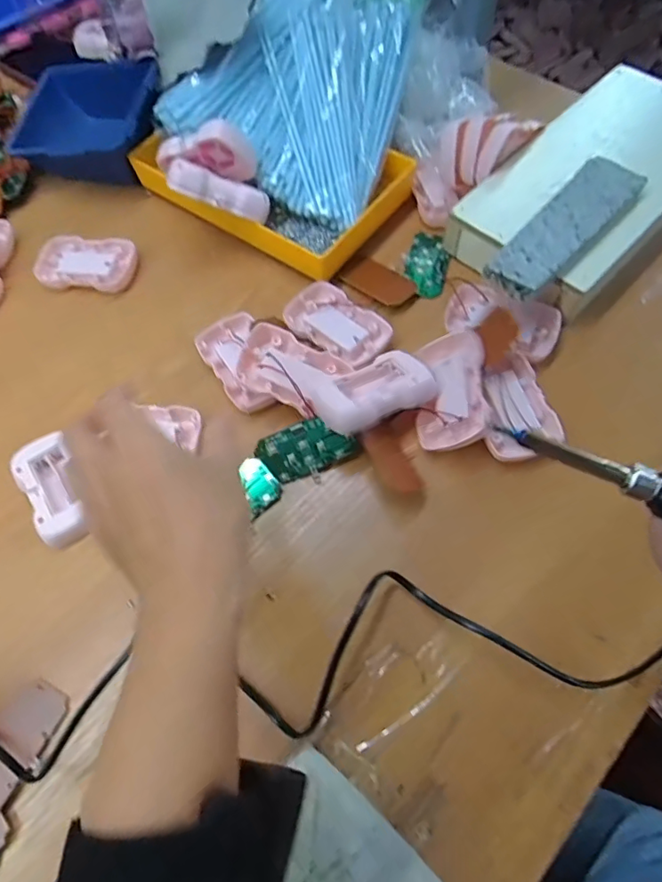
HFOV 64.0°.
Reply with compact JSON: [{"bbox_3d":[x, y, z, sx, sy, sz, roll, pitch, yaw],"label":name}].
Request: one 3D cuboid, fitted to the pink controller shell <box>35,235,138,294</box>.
[{"bbox_3d":[-0.230,-0.167,0.500,0.089,0.012,0.057,5,65,6],"label":"pink controller shell"}]

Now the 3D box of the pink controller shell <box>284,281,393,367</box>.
[{"bbox_3d":[0.004,-0.099,0.451,0.086,0.012,0.055,41,73,20],"label":"pink controller shell"}]

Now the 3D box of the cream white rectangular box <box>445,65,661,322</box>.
[{"bbox_3d":[0.235,-0.228,0.474,0.287,0.044,0.149,-40,69,-15],"label":"cream white rectangular box"}]

